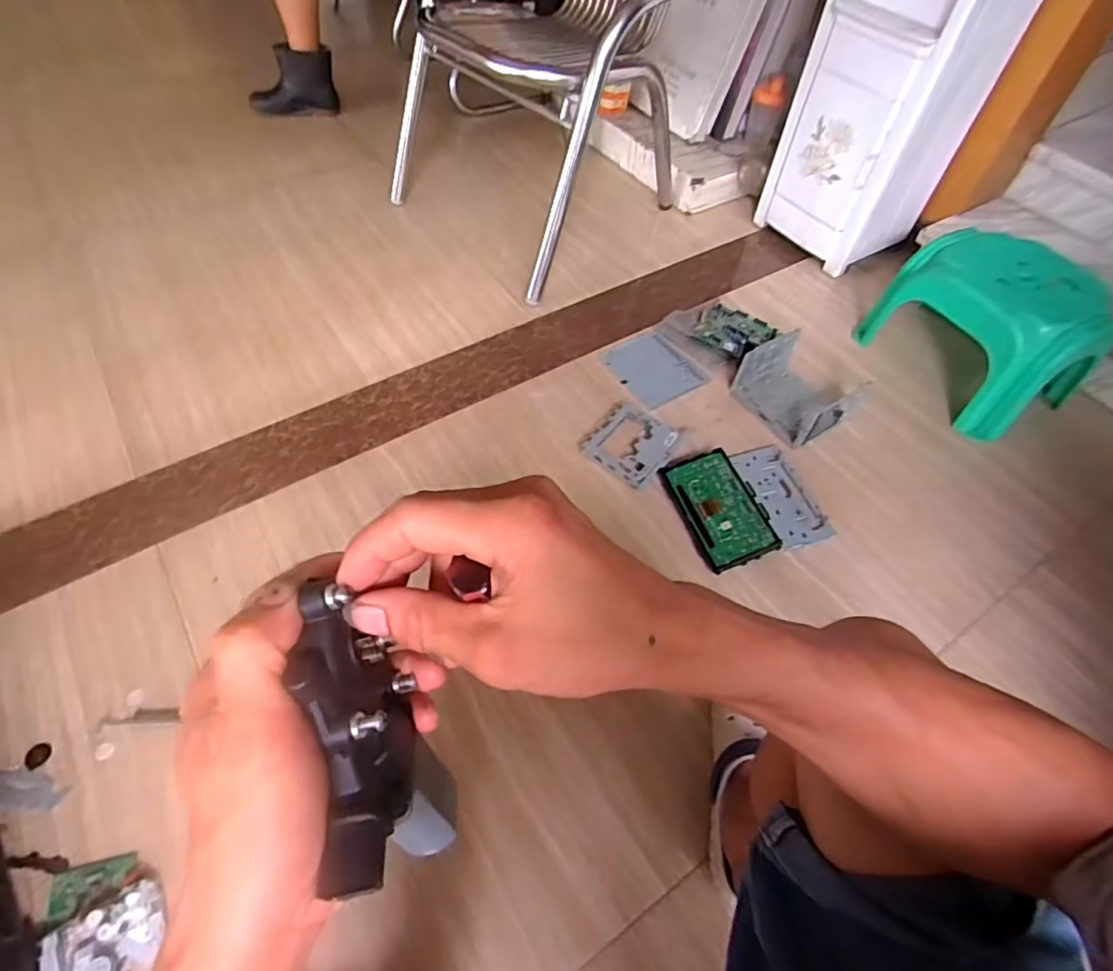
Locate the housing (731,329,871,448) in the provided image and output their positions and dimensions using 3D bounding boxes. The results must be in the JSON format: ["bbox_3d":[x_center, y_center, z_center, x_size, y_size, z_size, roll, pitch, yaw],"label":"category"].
[{"bbox_3d":[0.441,-0.182,1.077,0.158,0.082,0.182,-29,61,-19],"label":"housing"}]

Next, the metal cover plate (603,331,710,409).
[{"bbox_3d":[0.197,-0.233,1.165,0.138,0.017,0.170,-25,60,-17],"label":"metal cover plate"}]

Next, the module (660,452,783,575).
[{"bbox_3d":[0.272,0.033,0.968,0.132,0.024,0.205,-15,57,-11],"label":"module"}]

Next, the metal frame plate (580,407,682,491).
[{"bbox_3d":[0.135,-0.072,1.037,0.135,0.019,0.136,39,64,23],"label":"metal frame plate"}]

